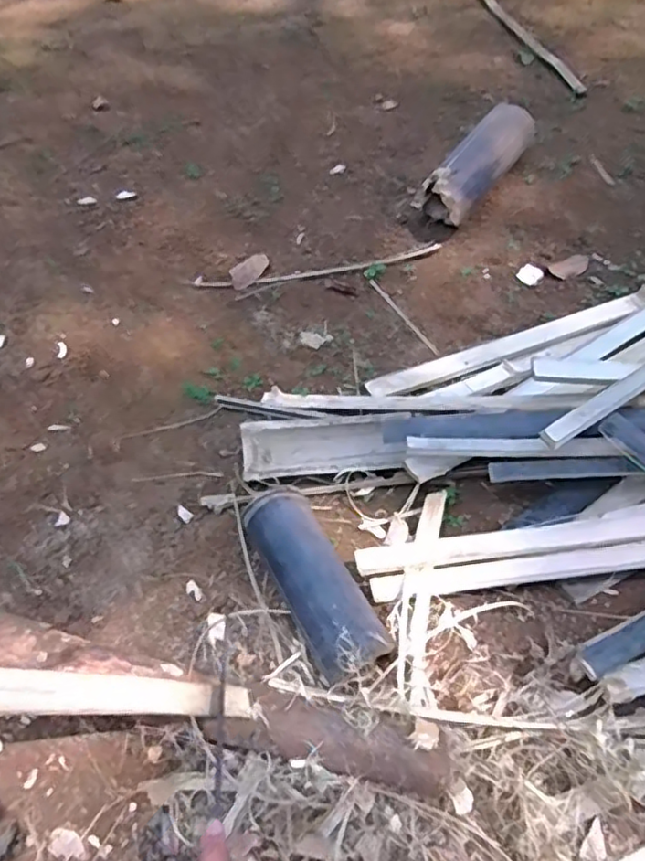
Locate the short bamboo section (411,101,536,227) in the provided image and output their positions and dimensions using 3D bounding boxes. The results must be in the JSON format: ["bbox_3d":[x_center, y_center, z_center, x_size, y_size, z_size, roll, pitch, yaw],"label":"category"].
[{"bbox_3d":[0.312,-0.523,1.282,0.112,0.100,0.327,32,62,23],"label":"short bamboo section"}]

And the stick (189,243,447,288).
[{"bbox_3d":[-0.009,-0.302,1.197,0.478,0.020,0.037,-11,55,-5],"label":"stick"}]

